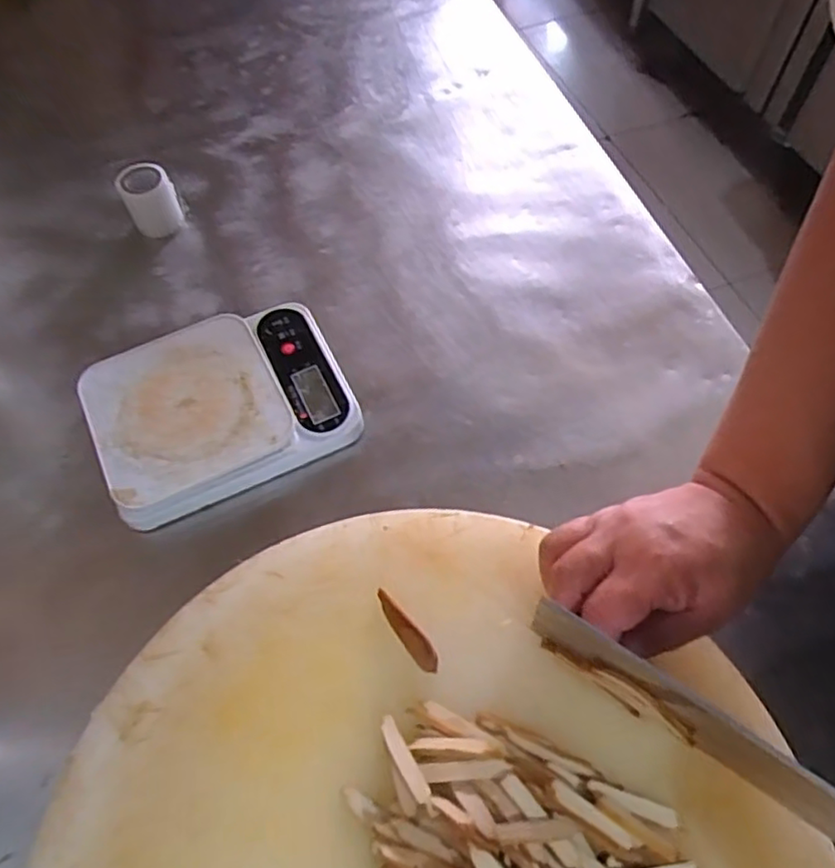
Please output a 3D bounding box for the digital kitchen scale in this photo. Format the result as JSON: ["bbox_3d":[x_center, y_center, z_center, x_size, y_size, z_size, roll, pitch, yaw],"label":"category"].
[{"bbox_3d":[-0.155,-0.024,0.512,0.188,0.042,0.144,-25,62,-12],"label":"digital kitchen scale"}]

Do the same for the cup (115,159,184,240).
[{"bbox_3d":[-0.256,-0.224,0.617,0.045,0.056,0.040,-18,61,-8],"label":"cup"}]

